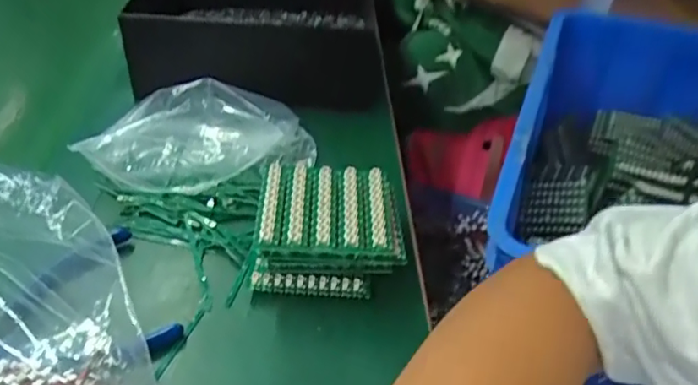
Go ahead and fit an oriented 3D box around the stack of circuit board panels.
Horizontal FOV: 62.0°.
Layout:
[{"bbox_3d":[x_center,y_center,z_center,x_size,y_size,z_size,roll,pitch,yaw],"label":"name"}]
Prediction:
[{"bbox_3d":[-0.012,0.023,0.404,0.097,0.047,0.086,1,40,-2],"label":"stack of circuit board panels"}]

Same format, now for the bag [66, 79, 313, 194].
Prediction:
[{"bbox_3d":[-0.115,-0.041,0.463,0.180,0.058,0.077,-9,41,-13],"label":"bag"}]

